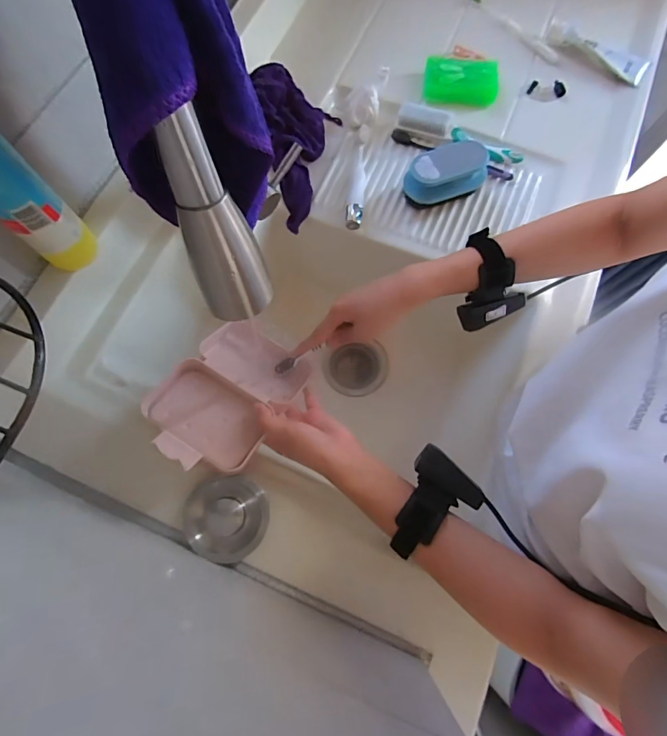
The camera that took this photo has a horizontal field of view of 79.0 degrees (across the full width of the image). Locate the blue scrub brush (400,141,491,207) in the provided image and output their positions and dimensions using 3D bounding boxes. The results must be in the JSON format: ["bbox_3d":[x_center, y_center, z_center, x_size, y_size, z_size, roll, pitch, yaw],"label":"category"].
[{"bbox_3d":[0.149,-0.257,0.542,0.113,0.046,0.061,-20,75,-8],"label":"blue scrub brush"}]

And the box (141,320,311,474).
[{"bbox_3d":[-0.118,0.023,0.440,0.124,0.077,0.164,30,75,8],"label":"box"}]

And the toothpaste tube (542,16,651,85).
[{"bbox_3d":[0.407,-0.493,0.626,0.162,0.025,0.041,34,76,8],"label":"toothpaste tube"}]

